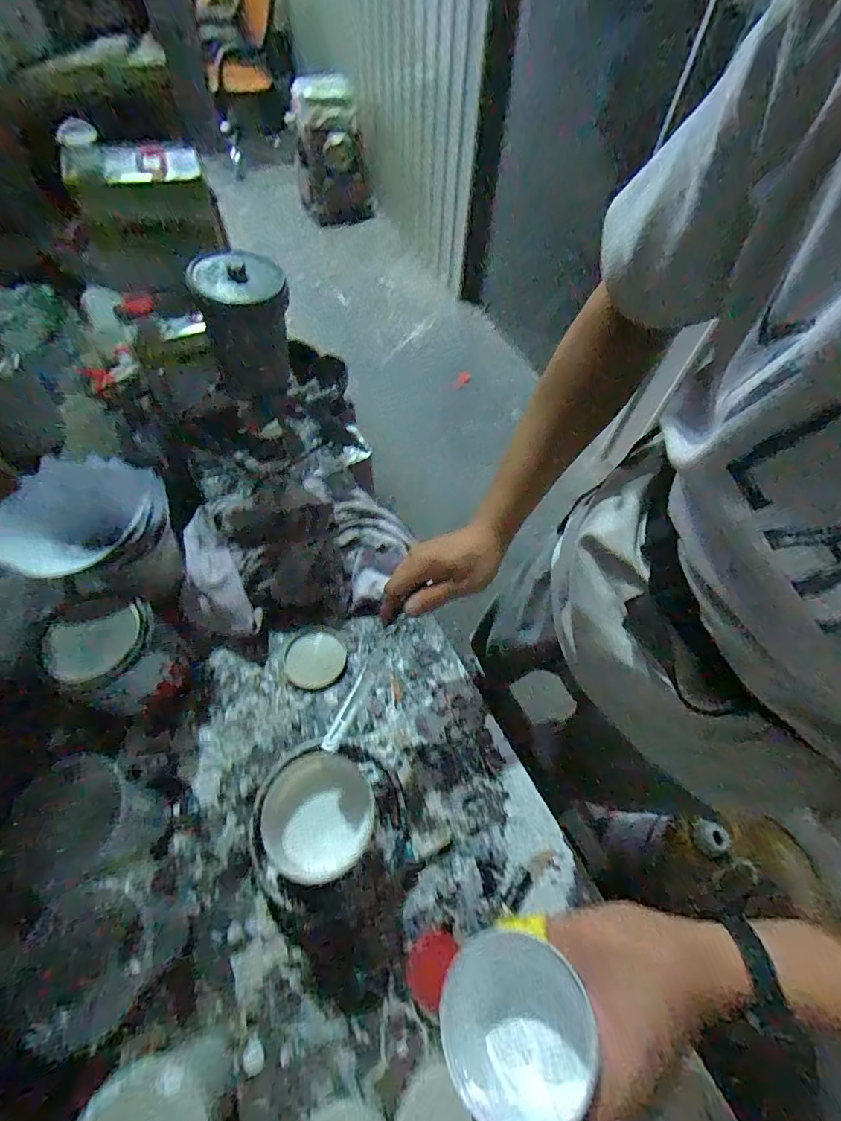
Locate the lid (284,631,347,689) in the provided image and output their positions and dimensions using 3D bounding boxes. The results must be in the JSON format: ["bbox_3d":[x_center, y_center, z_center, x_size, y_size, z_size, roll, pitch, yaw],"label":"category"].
[{"bbox_3d":[-0.138,0.131,0.583,0.078,0.008,0.072,1,62,-1],"label":"lid"}]

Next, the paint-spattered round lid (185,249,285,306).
[{"bbox_3d":[-0.196,-0.301,0.465,0.090,0.014,0.092,1,62,-1],"label":"paint-spattered round lid"}]

